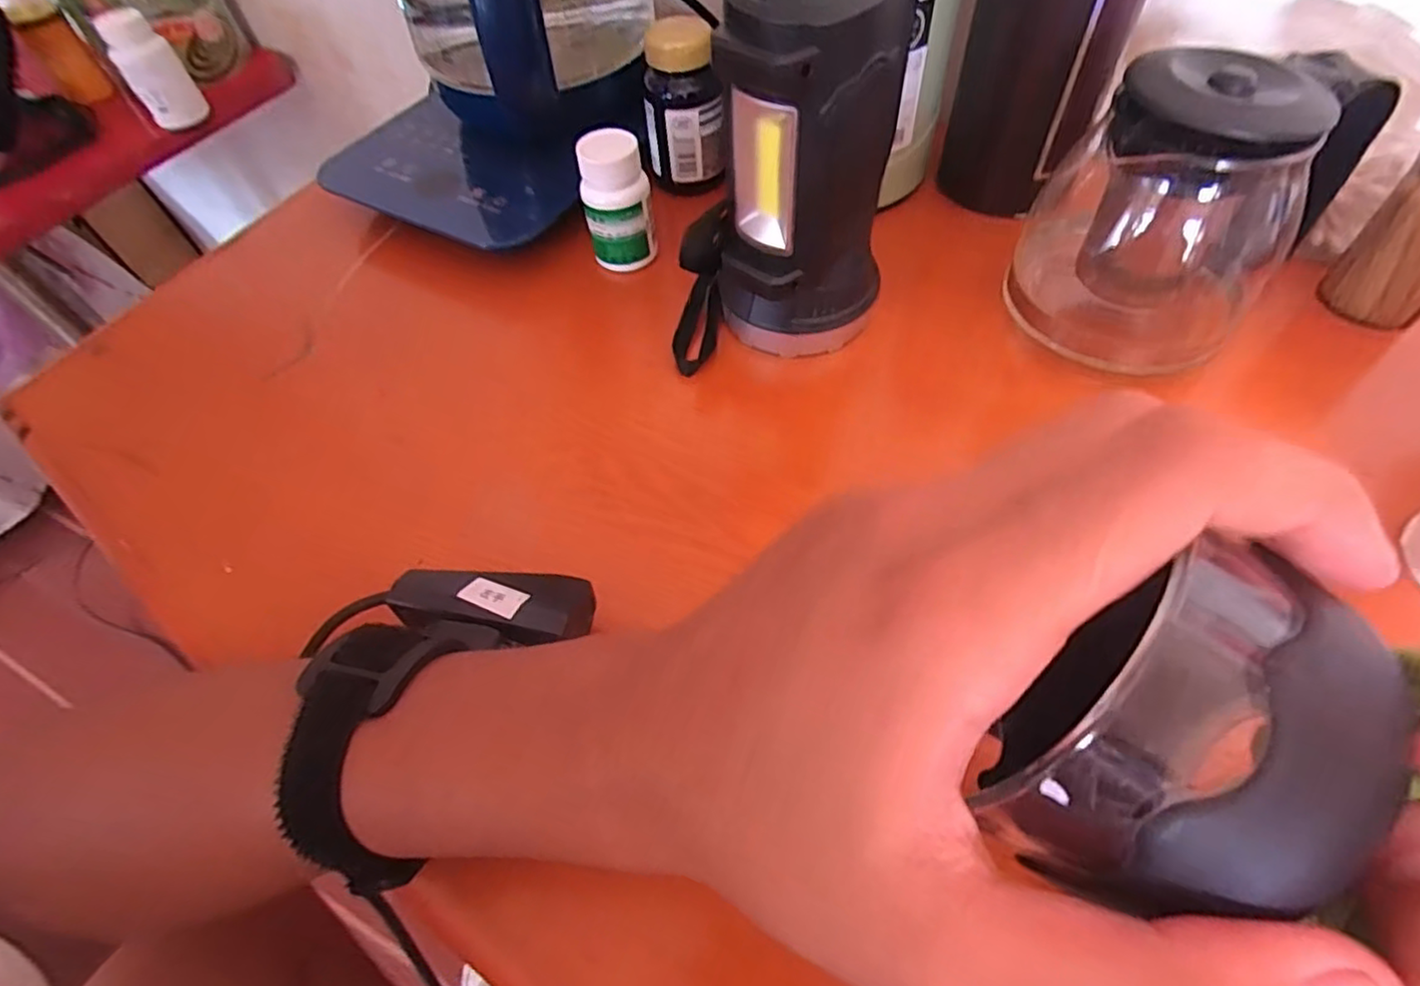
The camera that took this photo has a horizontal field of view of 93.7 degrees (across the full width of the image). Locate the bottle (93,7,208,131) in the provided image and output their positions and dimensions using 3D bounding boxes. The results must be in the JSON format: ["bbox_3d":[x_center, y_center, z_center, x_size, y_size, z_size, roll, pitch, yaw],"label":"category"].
[{"bbox_3d":[-0.515,-0.390,0.617,0.045,0.090,0.057,-30,59,-15],"label":"bottle"}]

